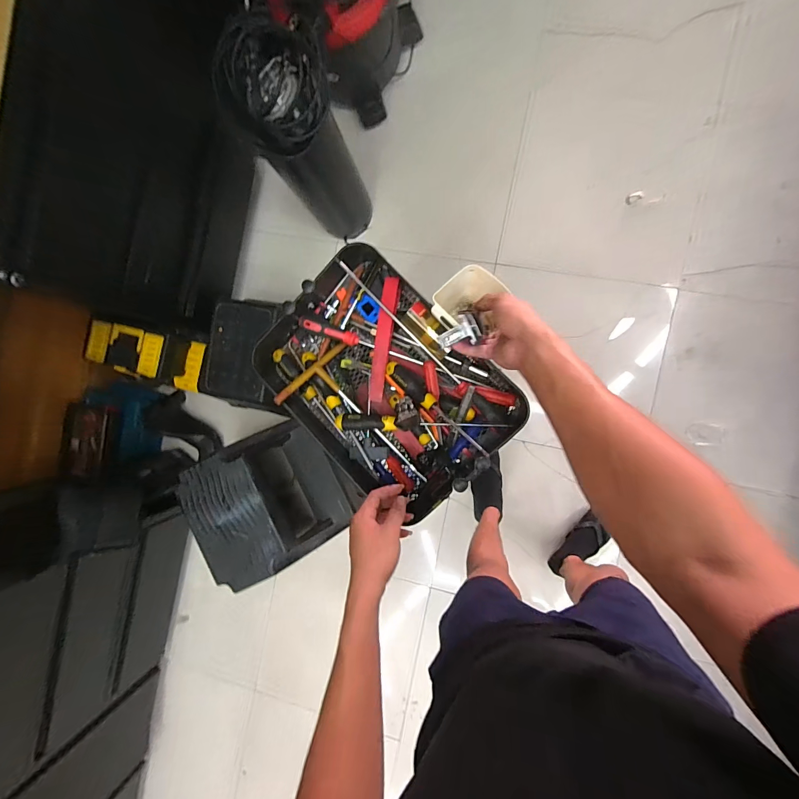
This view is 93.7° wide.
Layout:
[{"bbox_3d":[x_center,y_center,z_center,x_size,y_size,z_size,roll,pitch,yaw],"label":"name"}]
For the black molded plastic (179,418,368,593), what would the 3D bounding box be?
[{"bbox_3d":[-0.406,0.319,1.219,0.381,0.319,0.381,-29,86,9],"label":"black molded plastic"}]

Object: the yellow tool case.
[{"bbox_3d":[-0.877,-0.149,1.332,0.331,0.195,0.190,14,93,9],"label":"yellow tool case"}]

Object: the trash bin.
[{"bbox_3d":[-0.251,-0.697,1.094,0.208,0.630,0.227,41,97,7],"label":"trash bin"}]

